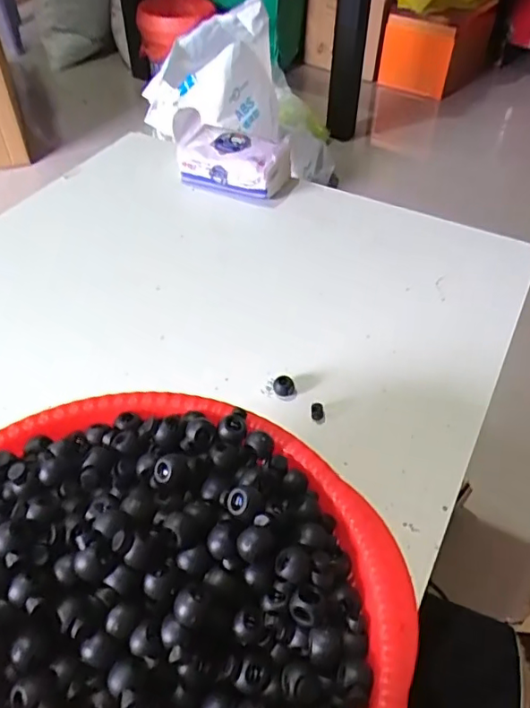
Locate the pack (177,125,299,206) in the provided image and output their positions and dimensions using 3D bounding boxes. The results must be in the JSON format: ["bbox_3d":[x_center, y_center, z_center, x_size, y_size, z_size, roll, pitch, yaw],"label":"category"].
[{"bbox_3d":[-0.034,-0.211,0.616,0.128,0.048,0.063,17,48,15],"label":"pack"}]

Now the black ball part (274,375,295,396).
[{"bbox_3d":[0.015,0.025,0.420,0.016,0.012,0.013,0,46,-1],"label":"black ball part"}]

